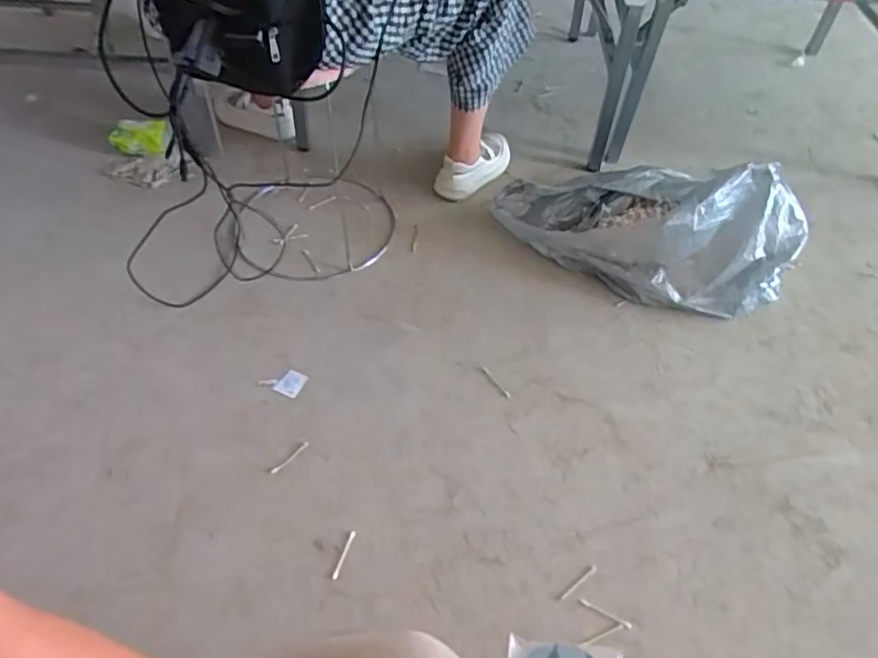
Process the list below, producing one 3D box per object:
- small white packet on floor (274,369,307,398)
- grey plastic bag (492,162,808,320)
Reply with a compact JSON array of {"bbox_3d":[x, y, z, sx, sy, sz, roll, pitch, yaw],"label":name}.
[{"bbox_3d":[-0.267,0.097,1.105,0.044,0.008,0.049,20,52,14],"label":"small white packet on floor"},{"bbox_3d":[0.425,-0.246,1.270,0.588,0.240,0.281,31,56,22],"label":"grey plastic bag"}]

